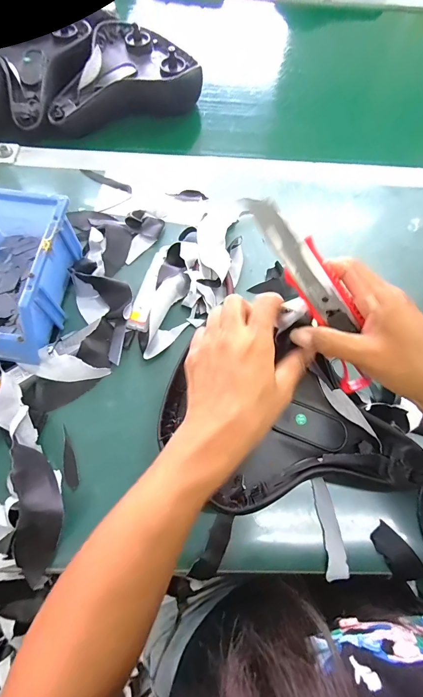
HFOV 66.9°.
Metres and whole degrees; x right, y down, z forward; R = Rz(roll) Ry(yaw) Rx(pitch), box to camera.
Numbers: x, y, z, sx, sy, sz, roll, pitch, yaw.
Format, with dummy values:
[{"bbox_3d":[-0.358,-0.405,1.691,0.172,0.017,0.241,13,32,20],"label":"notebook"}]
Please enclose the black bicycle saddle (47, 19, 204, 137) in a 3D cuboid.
[{"bbox_3d":[-0.149,-0.439,0.515,0.236,0.063,0.156,-21,70,-11],"label":"black bicycle saddle"}]

